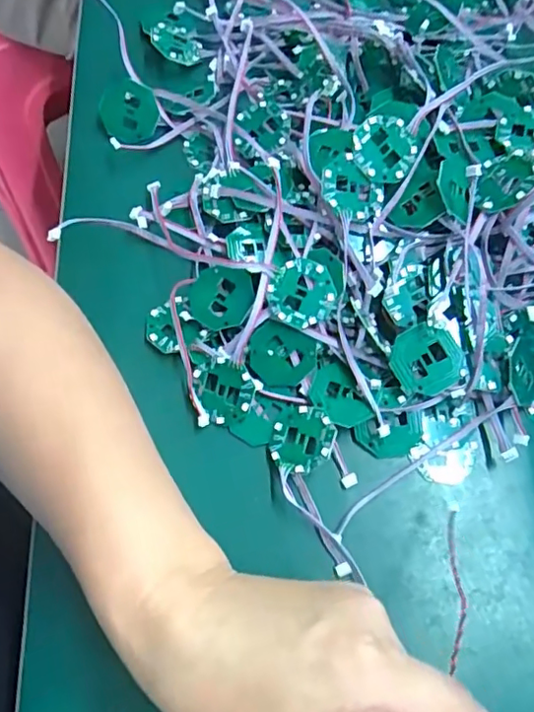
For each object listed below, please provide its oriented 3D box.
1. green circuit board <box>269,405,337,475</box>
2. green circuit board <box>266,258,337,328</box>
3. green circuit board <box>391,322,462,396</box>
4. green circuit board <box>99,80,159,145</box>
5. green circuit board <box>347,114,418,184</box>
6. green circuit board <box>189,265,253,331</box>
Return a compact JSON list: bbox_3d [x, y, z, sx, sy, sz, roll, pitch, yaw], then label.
[{"bbox_3d":[0.017,0.041,0.280,0.032,0.006,0.033,-45,46,-1],"label":"green circuit board"},{"bbox_3d":[0.018,-0.032,0.292,0.034,0.004,0.034,-22,92,-3],"label":"green circuit board"},{"bbox_3d":[0.080,0.002,0.284,0.033,0.006,0.034,-32,78,6],"label":"green circuit board"},{"bbox_3d":[-0.086,-0.151,0.352,0.037,0.004,0.035,21,99,5],"label":"green circuit board"},{"bbox_3d":[0.062,-0.109,0.297,0.033,0.004,0.035,43,83,-10],"label":"green circuit board"},{"bbox_3d":[-0.023,-0.031,0.299,0.037,0.005,0.033,-12,82,20],"label":"green circuit board"}]

